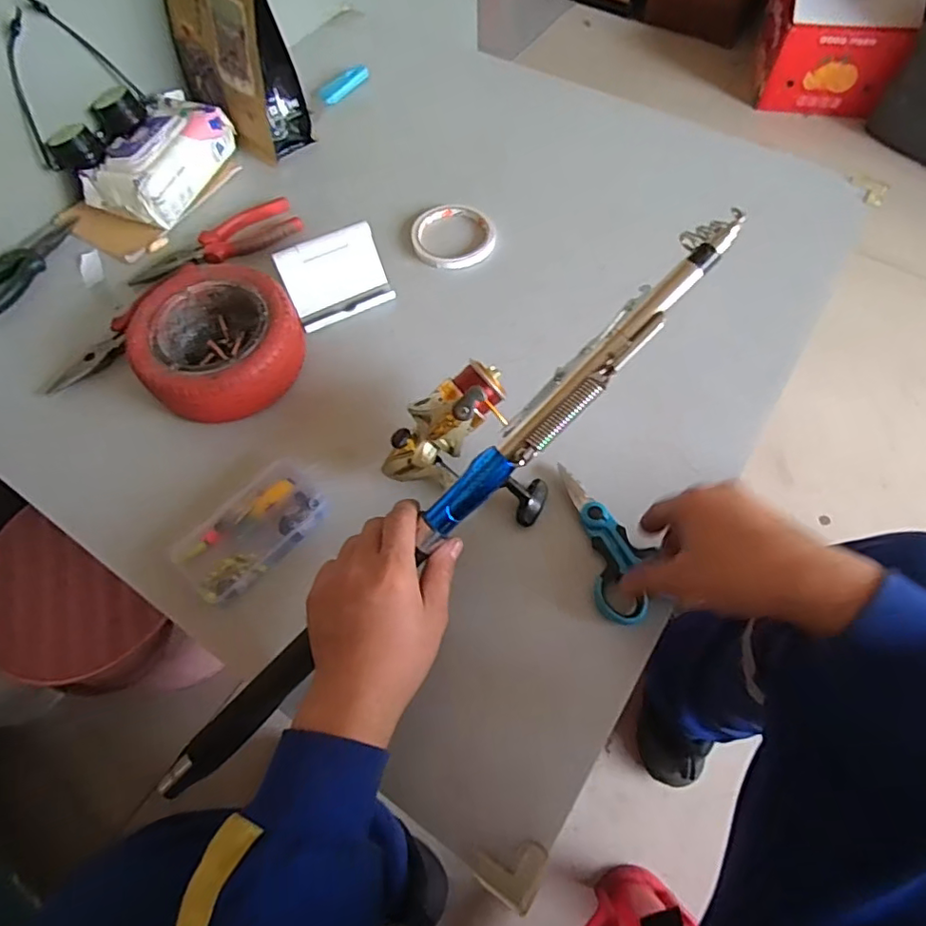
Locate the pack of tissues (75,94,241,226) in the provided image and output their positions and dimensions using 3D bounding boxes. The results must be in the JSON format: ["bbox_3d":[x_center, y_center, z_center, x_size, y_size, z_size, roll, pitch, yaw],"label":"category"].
[{"bbox_3d":[-0.339,-0.345,0.645,0.091,0.062,0.169,21,65,13],"label":"pack of tissues"}]

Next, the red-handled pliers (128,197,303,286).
[{"bbox_3d":[-0.271,-0.241,0.624,0.185,0.012,0.049,-31,65,-13],"label":"red-handled pliers"}]

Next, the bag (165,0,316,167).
[{"bbox_3d":[-0.260,-0.464,0.622,0.077,0.212,0.156,-41,68,-17],"label":"bag"}]

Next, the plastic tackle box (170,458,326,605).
[{"bbox_3d":[-0.177,0.056,0.485,0.069,0.030,0.127,36,70,19],"label":"plastic tackle box"}]

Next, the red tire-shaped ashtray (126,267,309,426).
[{"bbox_3d":[-0.231,-0.114,0.535,0.154,0.056,0.146,-1,62,2],"label":"red tire-shaped ashtray"}]

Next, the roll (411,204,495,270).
[{"bbox_3d":[-0.010,-0.253,0.638,0.092,0.018,0.089,-1,62,2],"label":"roll"}]

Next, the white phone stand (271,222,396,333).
[{"bbox_3d":[-0.127,-0.185,0.573,0.099,0.067,0.053,-24,64,-9],"label":"white phone stand"}]

